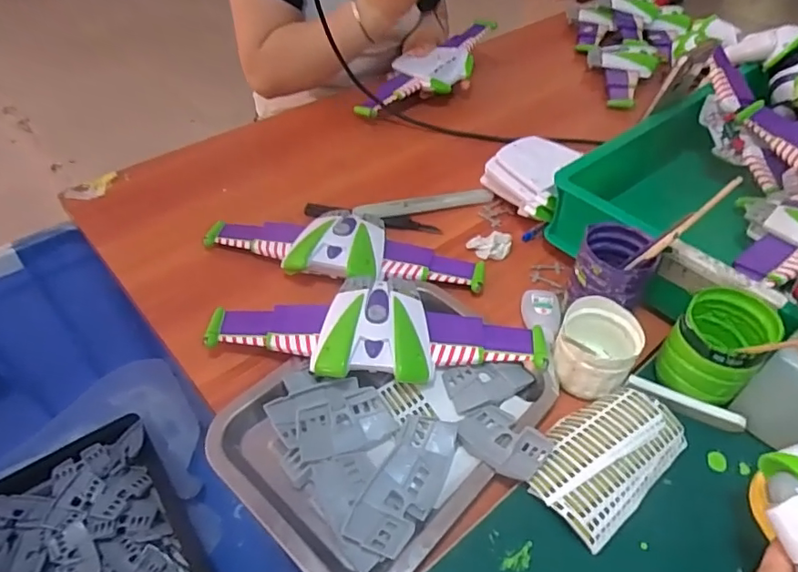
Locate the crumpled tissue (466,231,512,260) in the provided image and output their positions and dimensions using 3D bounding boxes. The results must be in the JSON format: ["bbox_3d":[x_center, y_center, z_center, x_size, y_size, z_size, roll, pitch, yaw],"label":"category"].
[{"bbox_3d":[0.101,-0.043,0.586,0.047,0.011,0.030,-17,48,-17],"label":"crumpled tissue"}]

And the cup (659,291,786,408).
[{"bbox_3d":[0.250,0.047,0.424,0.065,0.065,0.061,0,45,0],"label":"cup"}]

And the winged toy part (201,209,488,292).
[{"bbox_3d":[-0.060,-0.043,0.552,0.288,0.033,0.105,6,46,6],"label":"winged toy part"}]

